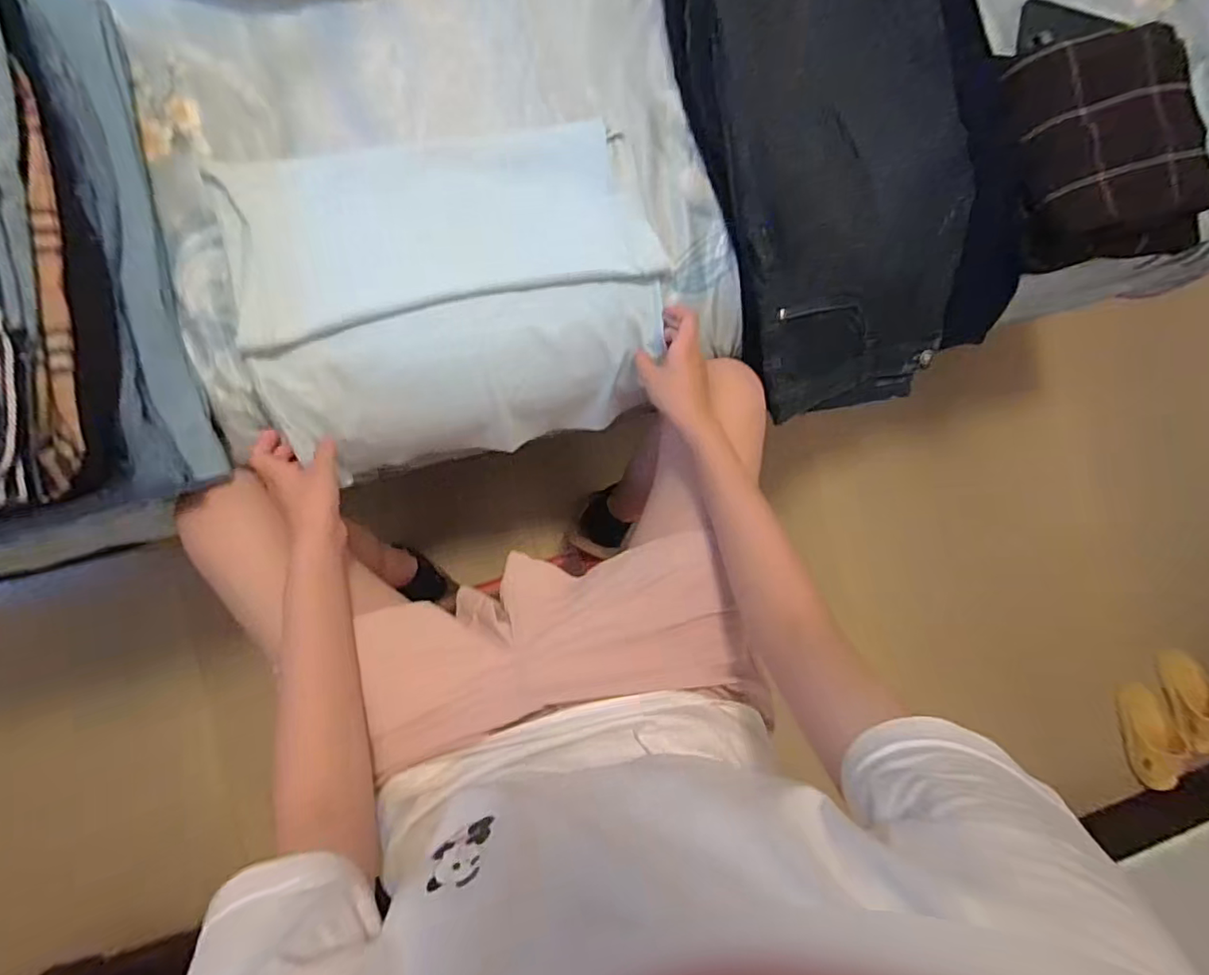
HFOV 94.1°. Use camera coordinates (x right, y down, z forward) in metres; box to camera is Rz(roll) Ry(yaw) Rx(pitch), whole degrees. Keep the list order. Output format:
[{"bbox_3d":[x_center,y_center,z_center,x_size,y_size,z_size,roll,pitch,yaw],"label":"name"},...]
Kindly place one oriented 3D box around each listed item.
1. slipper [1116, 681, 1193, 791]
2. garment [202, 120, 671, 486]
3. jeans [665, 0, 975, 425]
[{"bbox_3d":[1.232,0.557,1.264,0.073,0.078,0.246,-13,89,-10],"label":"slipper"},{"bbox_3d":[-0.150,-0.193,0.582,0.401,0.094,0.315,-13,89,-10],"label":"garment"},{"bbox_3d":[0.246,-0.349,0.592,0.259,0.095,0.505,-13,89,-10],"label":"jeans"}]

